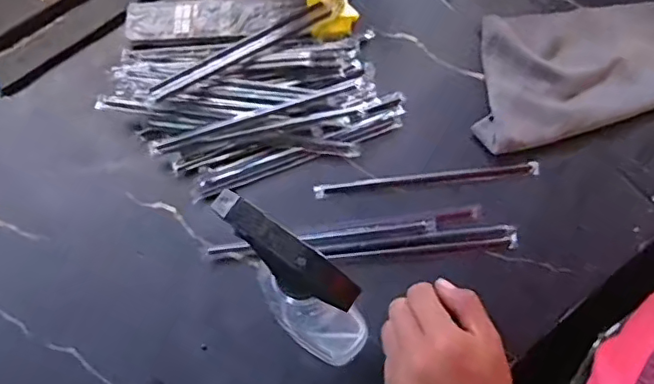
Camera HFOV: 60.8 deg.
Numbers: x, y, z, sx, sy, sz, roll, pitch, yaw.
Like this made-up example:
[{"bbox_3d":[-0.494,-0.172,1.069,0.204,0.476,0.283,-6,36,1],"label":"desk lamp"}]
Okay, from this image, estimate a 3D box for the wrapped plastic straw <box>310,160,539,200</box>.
[{"bbox_3d":[0.094,-0.011,0.529,0.211,0.004,0.016,-6,74,0],"label":"wrapped plastic straw"}]

